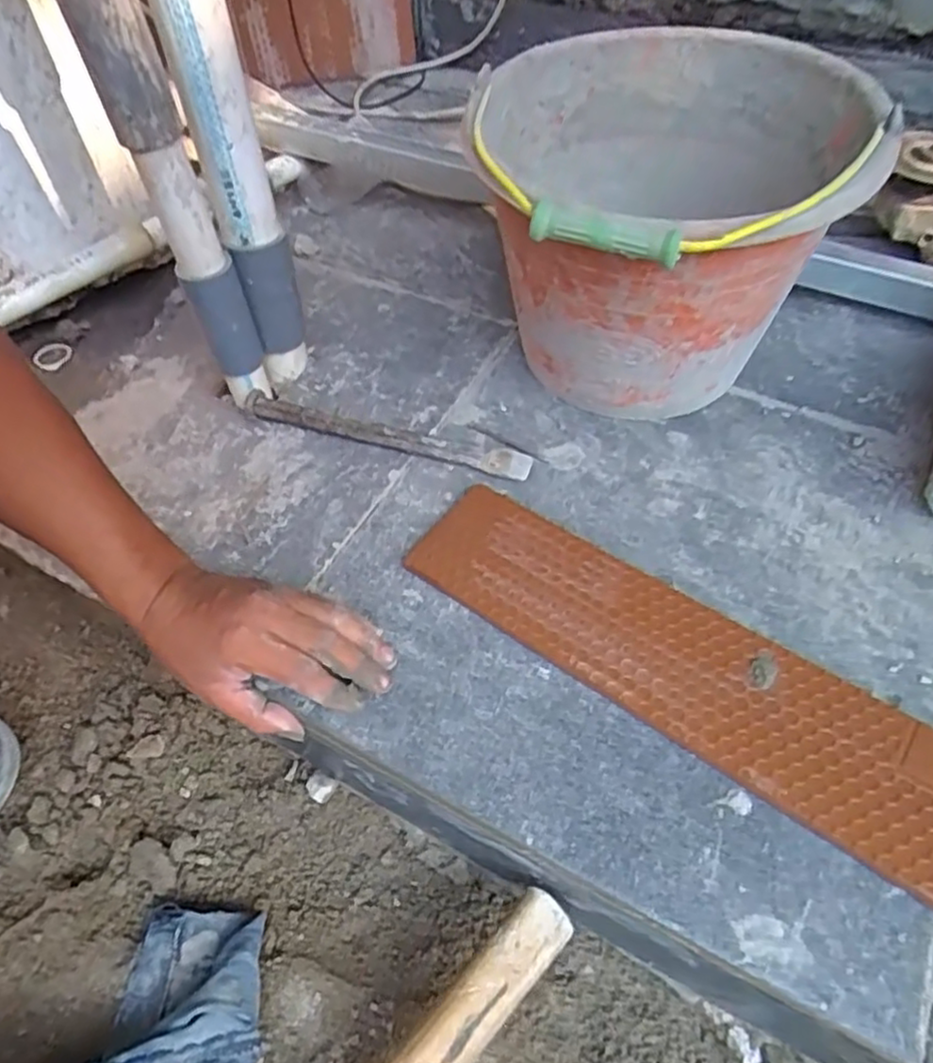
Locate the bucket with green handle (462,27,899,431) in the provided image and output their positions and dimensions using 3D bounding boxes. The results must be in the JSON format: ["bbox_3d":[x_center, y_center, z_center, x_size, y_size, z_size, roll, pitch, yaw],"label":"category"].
[{"bbox_3d":[0.141,-0.223,0.508,0.253,0.213,0.292,-4,53,-1],"label":"bucket with green handle"}]

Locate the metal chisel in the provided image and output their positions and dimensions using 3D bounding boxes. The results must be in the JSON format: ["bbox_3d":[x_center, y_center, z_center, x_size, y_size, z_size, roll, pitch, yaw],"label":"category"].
[{"bbox_3d":[-0.066,-0.074,0.540,0.236,0.018,0.023,13,54,11],"label":"metal chisel"}]

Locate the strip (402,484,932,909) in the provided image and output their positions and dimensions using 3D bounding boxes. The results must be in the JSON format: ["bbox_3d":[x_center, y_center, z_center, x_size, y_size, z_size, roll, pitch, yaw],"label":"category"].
[{"bbox_3d":[0.140,0.088,0.413,0.394,0.008,0.088,30,61,22],"label":"strip"}]

